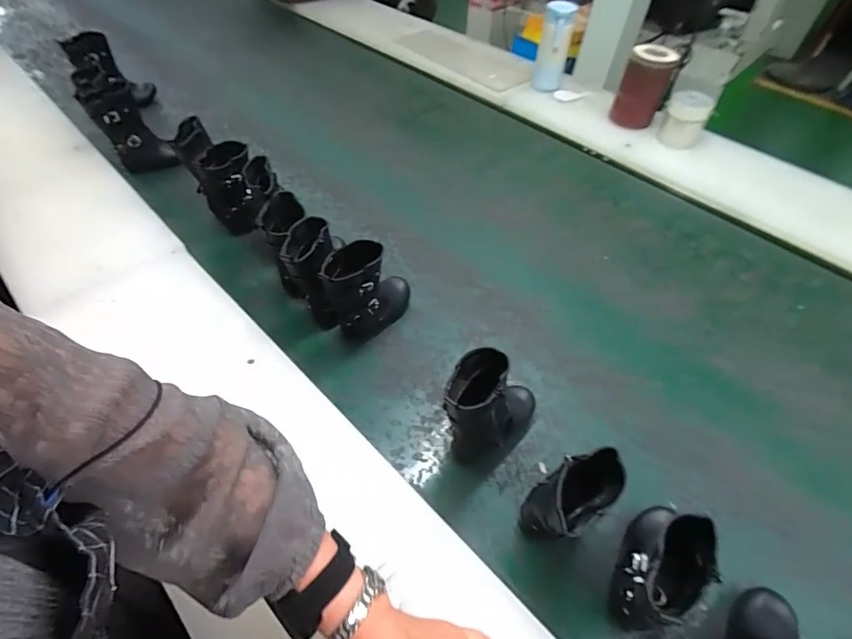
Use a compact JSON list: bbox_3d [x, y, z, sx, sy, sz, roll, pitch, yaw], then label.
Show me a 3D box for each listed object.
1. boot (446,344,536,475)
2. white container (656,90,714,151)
[{"bbox_3d":[0.082,0.099,0.535,0.080,0.170,0.147,38,59,24],"label":"boot"},{"bbox_3d":[0.574,-0.449,0.990,0.084,0.100,0.098,21,52,12],"label":"white container"}]

